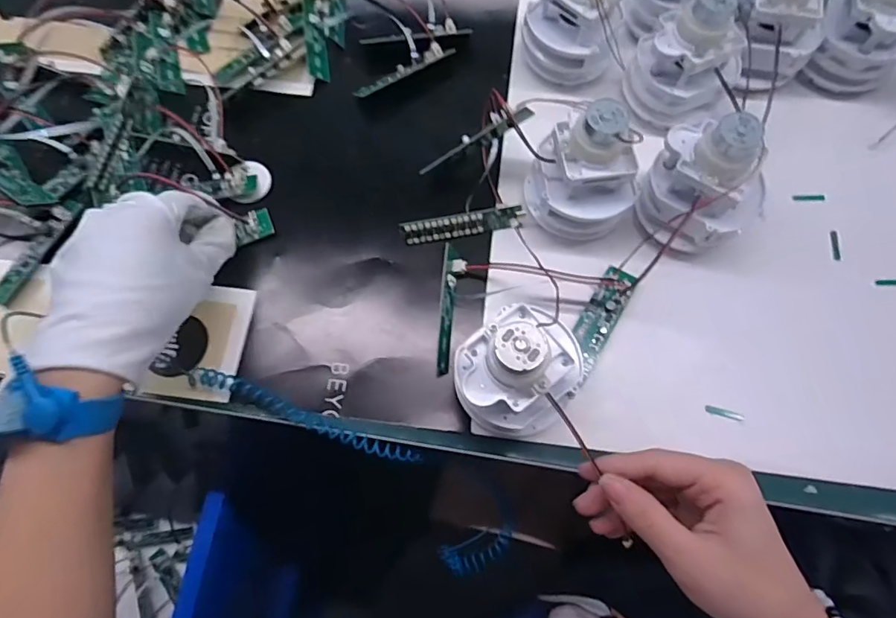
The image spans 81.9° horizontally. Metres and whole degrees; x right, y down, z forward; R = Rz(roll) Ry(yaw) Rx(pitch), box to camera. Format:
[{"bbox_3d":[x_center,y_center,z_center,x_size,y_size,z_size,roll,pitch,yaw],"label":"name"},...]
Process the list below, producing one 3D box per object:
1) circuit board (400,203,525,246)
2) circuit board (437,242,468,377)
[{"bbox_3d":[0.010,-0.057,0.351,0.082,0.017,0.006,-9,29,0],"label":"circuit board"},{"bbox_3d":[0.001,0.000,0.330,0.014,0.008,0.084,6,71,3],"label":"circuit board"}]

